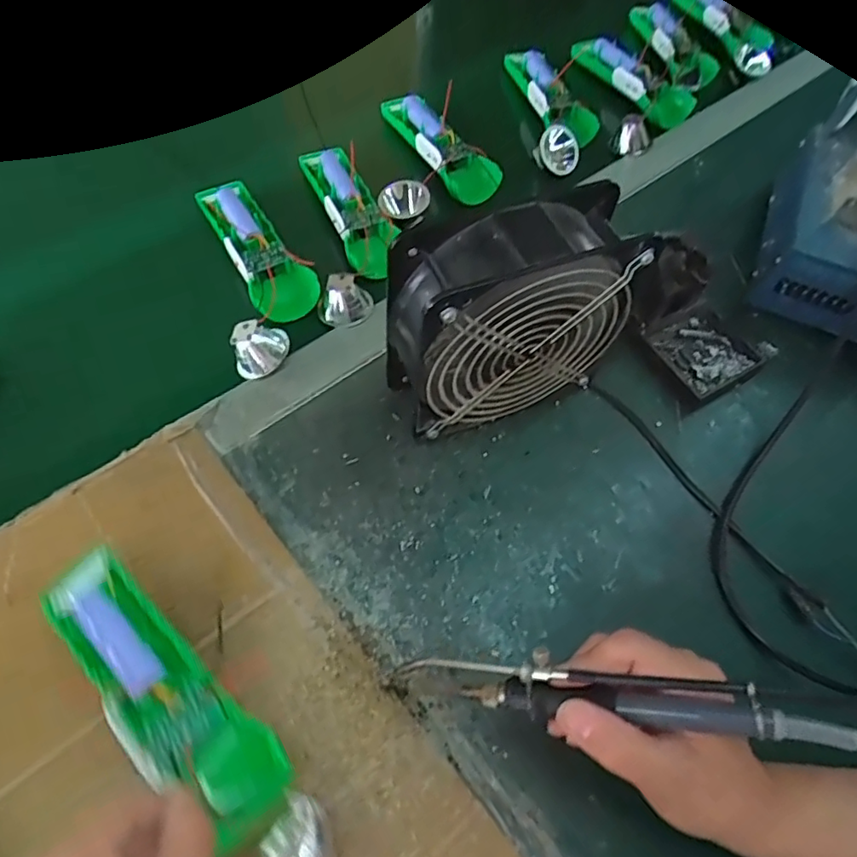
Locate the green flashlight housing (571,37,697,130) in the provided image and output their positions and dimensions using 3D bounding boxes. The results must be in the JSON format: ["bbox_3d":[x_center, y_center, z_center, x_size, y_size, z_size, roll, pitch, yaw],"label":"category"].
[{"bbox_3d":[0.195,-0.329,0.554,0.045,0.029,0.143,-23,64,-17],"label":"green flashlight housing"}]

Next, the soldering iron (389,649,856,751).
[{"bbox_3d":[0.079,0.123,0.272,0.196,0.024,0.022,-1,57,20],"label":"soldering iron"}]

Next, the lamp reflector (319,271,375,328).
[{"bbox_3d":[-0.064,-0.096,0.449,0.034,0.028,0.033,2,59,-3],"label":"lamp reflector"}]

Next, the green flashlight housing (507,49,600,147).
[{"bbox_3d":[0.110,-0.308,0.552,0.034,0.040,0.134,-19,63,-15],"label":"green flashlight housing"}]

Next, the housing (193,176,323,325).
[{"bbox_3d":[-0.135,-0.141,0.467,0.050,0.032,0.139,-28,65,-19],"label":"housing"}]

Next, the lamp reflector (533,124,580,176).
[{"bbox_3d":[0.115,-0.246,0.517,0.027,0.033,0.035,-26,65,-18],"label":"lamp reflector"}]

